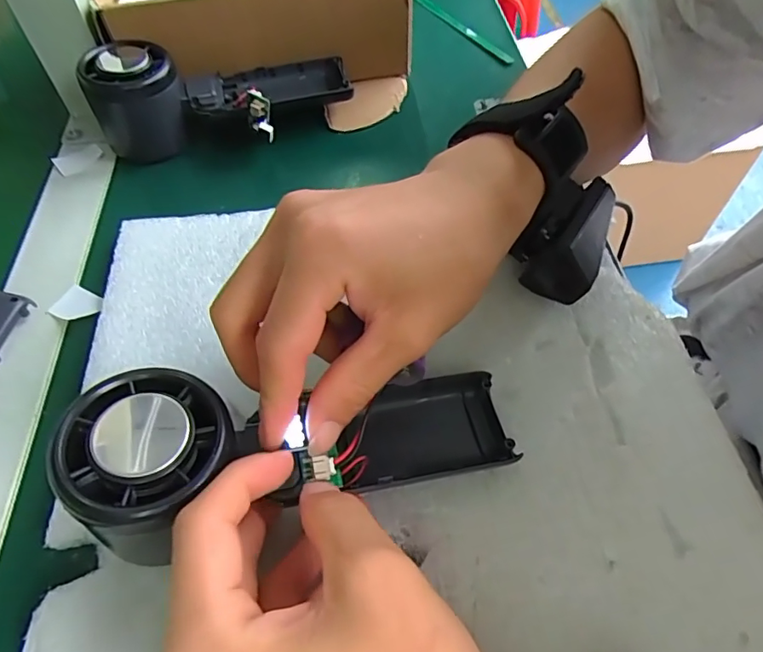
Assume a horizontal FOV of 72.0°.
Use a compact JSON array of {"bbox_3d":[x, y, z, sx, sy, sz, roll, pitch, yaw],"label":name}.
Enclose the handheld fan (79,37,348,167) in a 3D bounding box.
[{"bbox_3d":[-0.101,-0.151,0.340,0.158,0.055,0.061,-9,55,-5],"label":"handheld fan"}]

